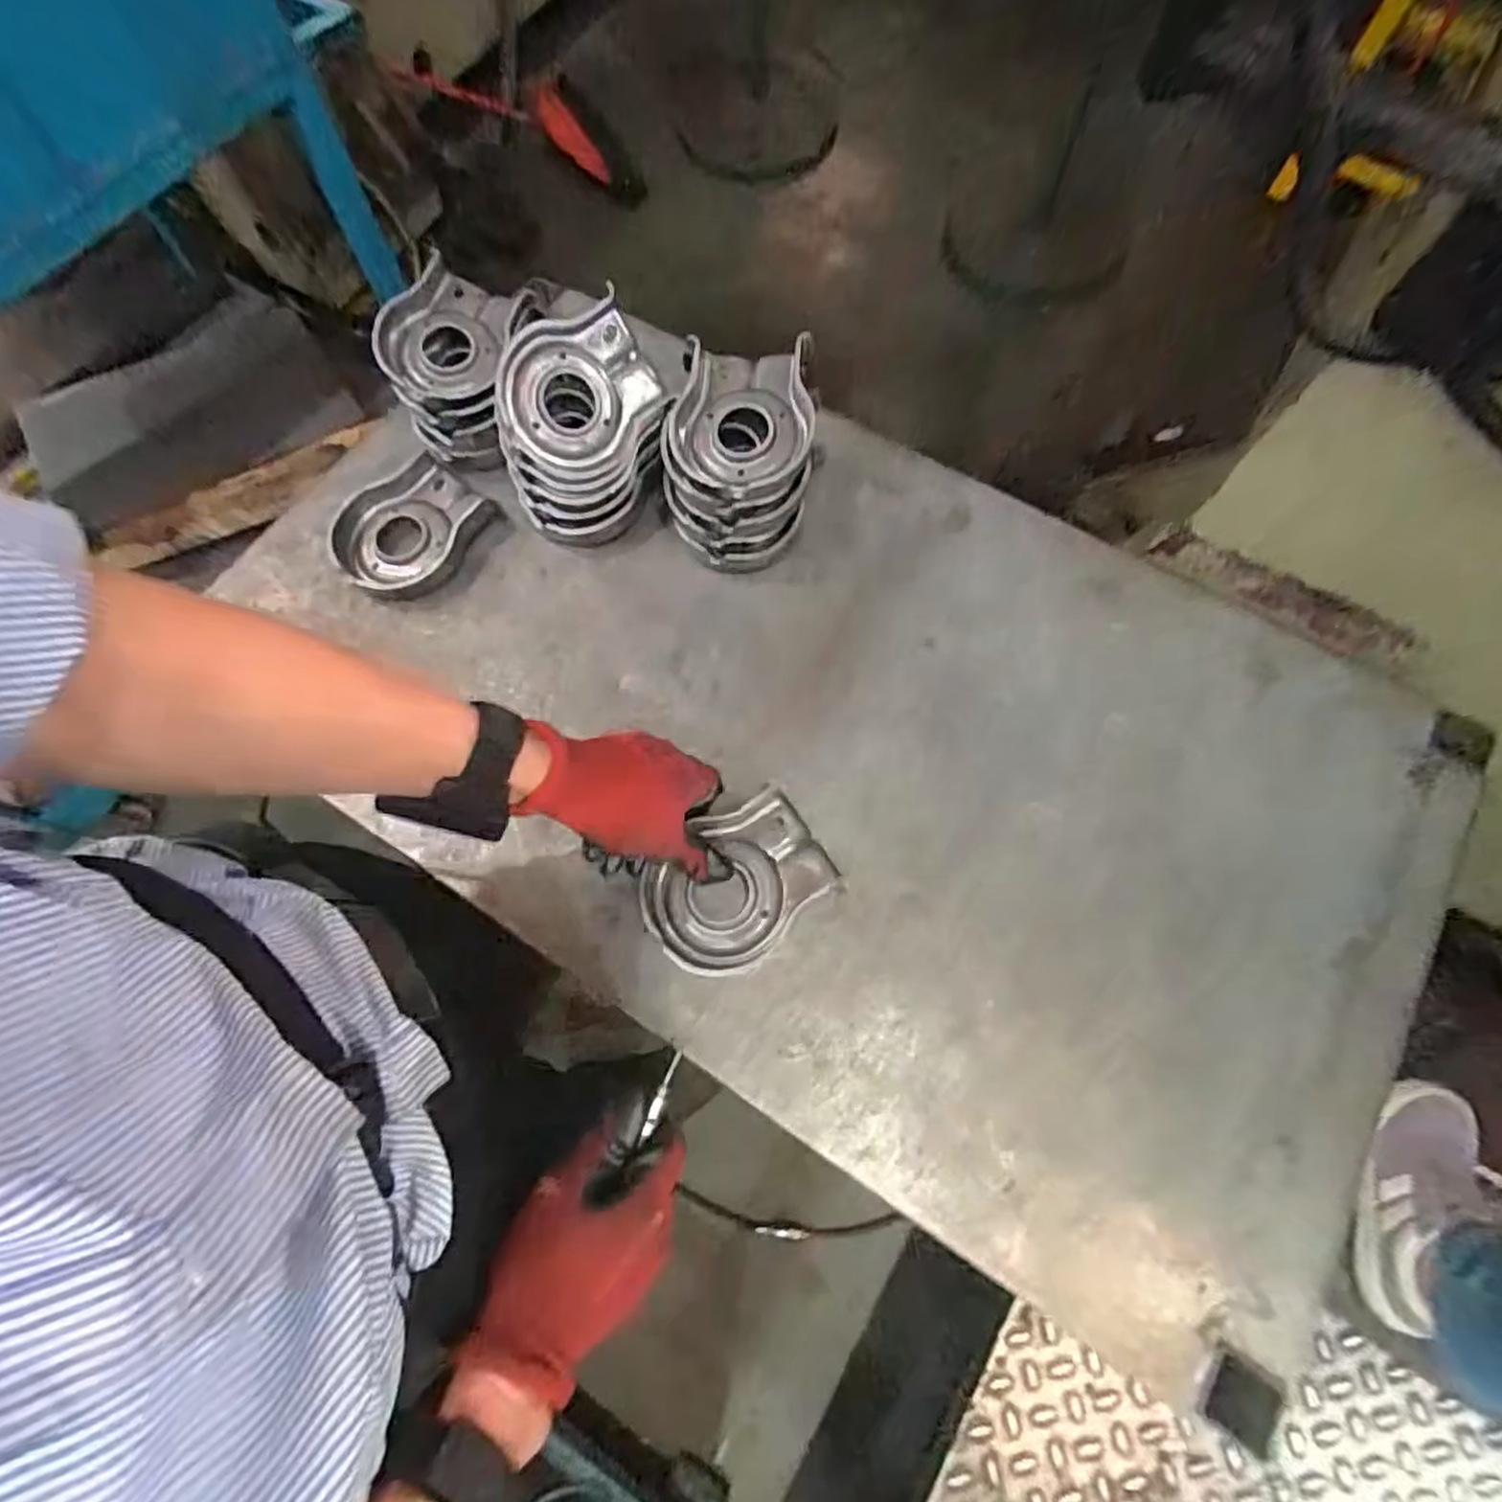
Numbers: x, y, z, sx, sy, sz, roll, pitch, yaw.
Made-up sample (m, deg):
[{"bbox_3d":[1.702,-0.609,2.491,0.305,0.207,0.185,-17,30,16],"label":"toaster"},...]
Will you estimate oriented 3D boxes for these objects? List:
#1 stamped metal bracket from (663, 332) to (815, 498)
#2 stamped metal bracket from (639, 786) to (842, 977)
[{"bbox_3d":[-0.007,-0.249,0.550,0.102,0.026,0.133,7,70,3],"label":"stamped metal bracket"},{"bbox_3d":[-0.010,0.091,0.492,0.123,0.026,0.091,-34,73,-11],"label":"stamped metal bracket"}]

